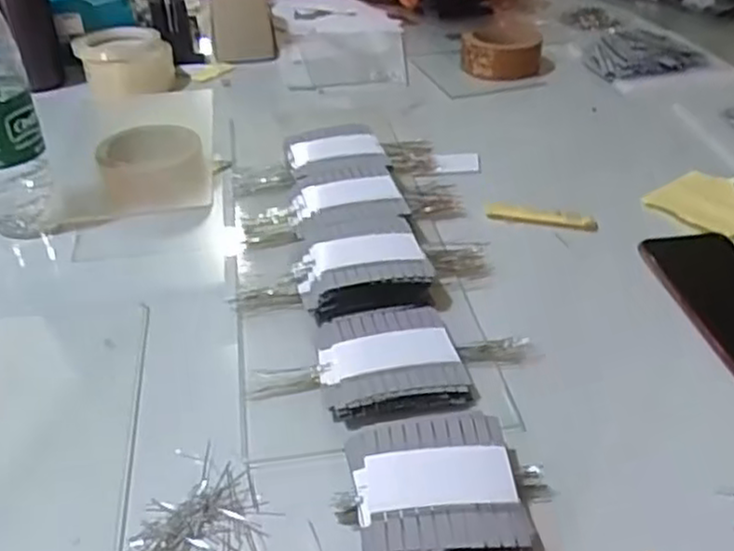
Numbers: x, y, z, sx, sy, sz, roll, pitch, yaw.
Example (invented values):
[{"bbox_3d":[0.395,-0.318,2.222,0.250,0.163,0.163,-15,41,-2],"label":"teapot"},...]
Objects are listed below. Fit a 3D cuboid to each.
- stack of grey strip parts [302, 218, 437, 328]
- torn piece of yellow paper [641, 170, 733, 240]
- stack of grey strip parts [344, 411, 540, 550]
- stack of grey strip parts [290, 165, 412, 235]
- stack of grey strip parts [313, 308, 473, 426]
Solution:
[{"bbox_3d":[-0.004,-0.008,0.550,0.093,0.028,0.089,-9,38,-11],"label":"stack of grey strip parts"},{"bbox_3d":[0.313,-0.062,0.638,0.089,0.011,0.110,-21,42,-24],"label":"torn piece of yellow paper"},{"bbox_3d":[0.042,0.117,0.395,0.095,0.028,0.079,-6,38,-8],"label":"stack of grey strip parts"},{"bbox_3d":[-0.017,-0.059,0.620,0.091,0.028,0.076,-7,38,-8],"label":"stack of grey strip parts"},{"bbox_3d":[0.015,0.057,0.481,0.092,0.015,0.091,-10,38,-12],"label":"stack of grey strip parts"}]

